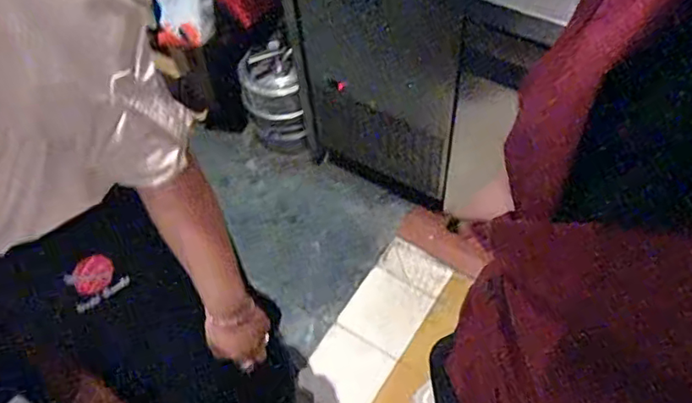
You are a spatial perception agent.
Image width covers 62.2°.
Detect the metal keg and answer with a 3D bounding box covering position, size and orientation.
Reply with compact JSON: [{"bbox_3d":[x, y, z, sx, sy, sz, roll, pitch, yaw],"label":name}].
[{"bbox_3d":[-0.223,-0.314,1.760,0.162,0.326,0.187,-12,55,-3],"label":"metal keg"}]

